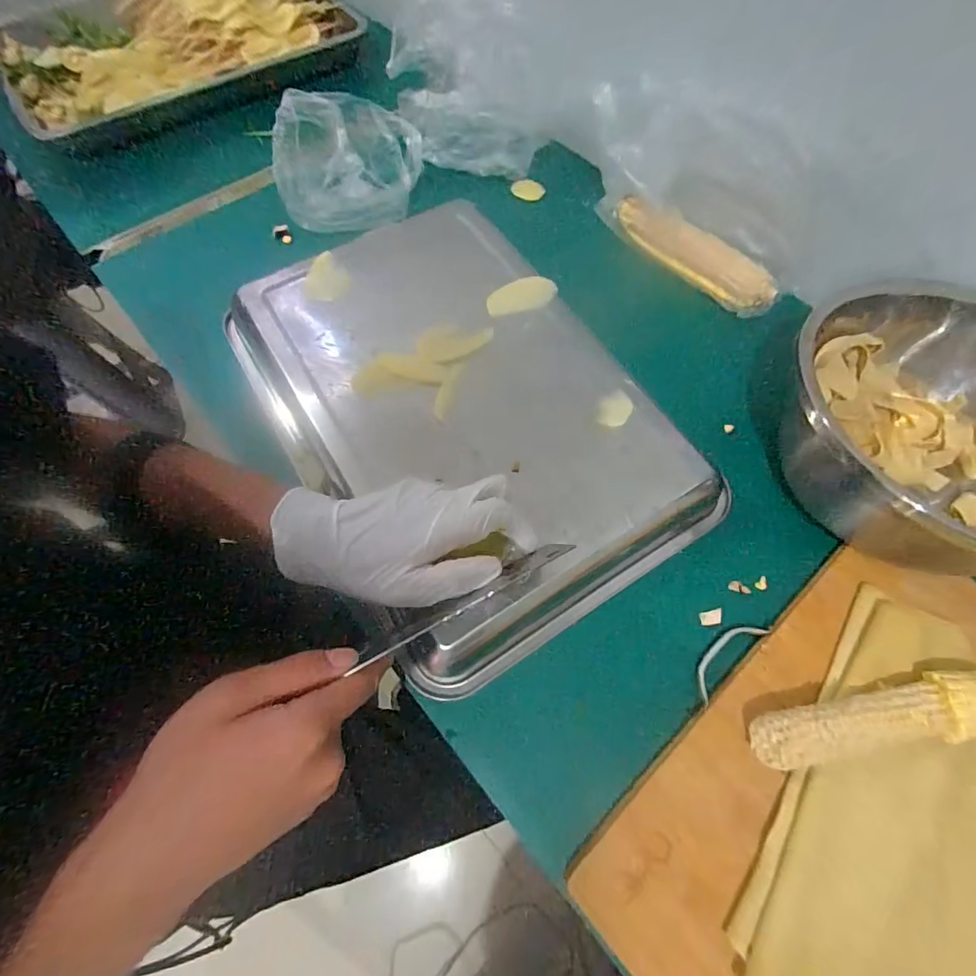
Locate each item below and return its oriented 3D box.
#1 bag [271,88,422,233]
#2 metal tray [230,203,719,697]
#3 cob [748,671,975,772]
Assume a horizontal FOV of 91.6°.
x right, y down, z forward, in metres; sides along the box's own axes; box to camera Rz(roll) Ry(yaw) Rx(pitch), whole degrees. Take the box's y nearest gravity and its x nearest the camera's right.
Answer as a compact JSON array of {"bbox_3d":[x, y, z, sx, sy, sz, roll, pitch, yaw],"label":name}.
[{"bbox_3d":[-0.171,-0.413,0.587,0.170,0.100,0.150,-9,66,-5],"label":"bag"},{"bbox_3d":[-0.033,-0.087,0.466,0.304,0.055,0.474,-30,71,-14],"label":"metal tray"},{"bbox_3d":[0.278,0.165,0.340,0.175,0.046,0.040,-8,67,-6],"label":"cob"}]

